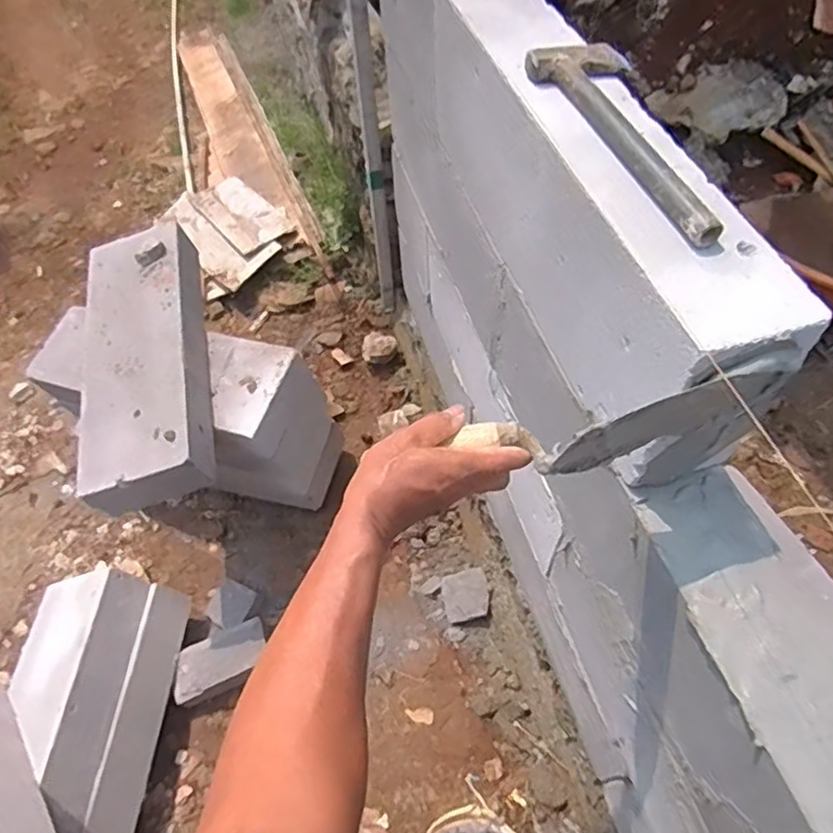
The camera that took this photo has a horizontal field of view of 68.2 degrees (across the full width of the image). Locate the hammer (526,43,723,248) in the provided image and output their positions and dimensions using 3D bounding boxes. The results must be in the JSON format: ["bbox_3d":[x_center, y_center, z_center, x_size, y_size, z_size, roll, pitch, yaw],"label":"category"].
[{"bbox_3d":[0.193,-0.244,0.516,0.086,0.020,0.265,-19,58,-11],"label":"hammer"}]

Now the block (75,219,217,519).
[{"bbox_3d":[-0.524,-0.119,1.161,0.236,0.114,0.582,-11,57,-5],"label":"block"}]

